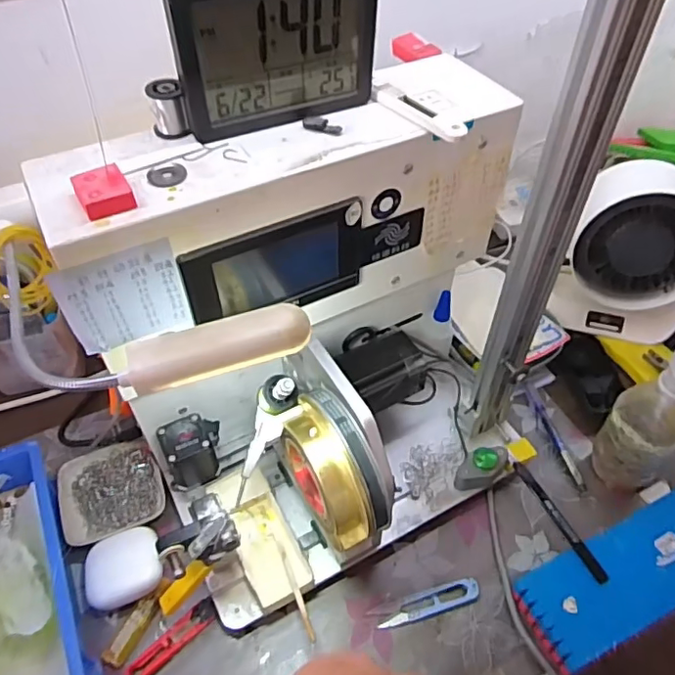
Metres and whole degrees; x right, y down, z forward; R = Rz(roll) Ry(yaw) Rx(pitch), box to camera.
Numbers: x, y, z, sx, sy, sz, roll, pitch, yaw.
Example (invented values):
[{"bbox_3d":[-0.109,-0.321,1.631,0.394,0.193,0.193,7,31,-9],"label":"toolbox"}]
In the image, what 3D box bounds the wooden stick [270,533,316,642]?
[{"bbox_3d":[-0.039,0.215,0.498,0.007,0.007,0.108,-18,39,-15],"label":"wooden stick"}]

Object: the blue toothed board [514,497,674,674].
[{"bbox_3d":[0.324,0.195,0.535,0.334,0.022,0.078,-21,50,-15],"label":"blue toothed board"}]

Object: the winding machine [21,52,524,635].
[{"bbox_3d":[0.002,0.013,0.475,0.337,0.338,0.240,-24,54,-20],"label":"winding machine"}]

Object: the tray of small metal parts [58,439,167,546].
[{"bbox_3d":[-0.229,0.156,0.576,0.098,0.028,0.103,-15,51,-13],"label":"tray of small metal parts"}]

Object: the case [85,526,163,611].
[{"bbox_3d":[-0.199,0.213,0.527,0.067,0.019,0.062,-13,51,-11],"label":"case"}]

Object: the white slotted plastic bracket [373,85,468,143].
[{"bbox_3d":[0.056,-0.161,0.404,0.019,0.007,0.083,-33,57,-25],"label":"white slotted plastic bracket"}]

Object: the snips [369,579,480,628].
[{"bbox_3d":[0.082,0.243,0.517,0.097,0.016,0.021,-12,51,-10],"label":"snips"}]

